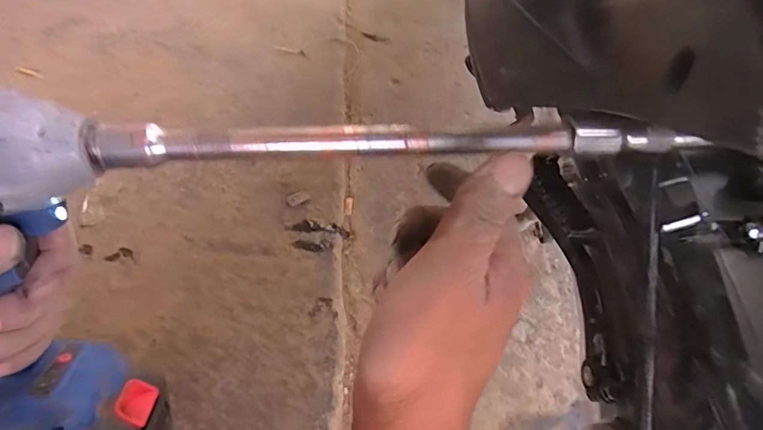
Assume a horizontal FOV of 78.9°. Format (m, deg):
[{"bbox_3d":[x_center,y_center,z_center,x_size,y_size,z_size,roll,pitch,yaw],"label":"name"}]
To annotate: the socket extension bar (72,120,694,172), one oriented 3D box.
[{"bbox_3d":[0.014,-0.038,0.233,0.302,0.016,0.013,-2,54,-5],"label":"socket extension bar"}]

